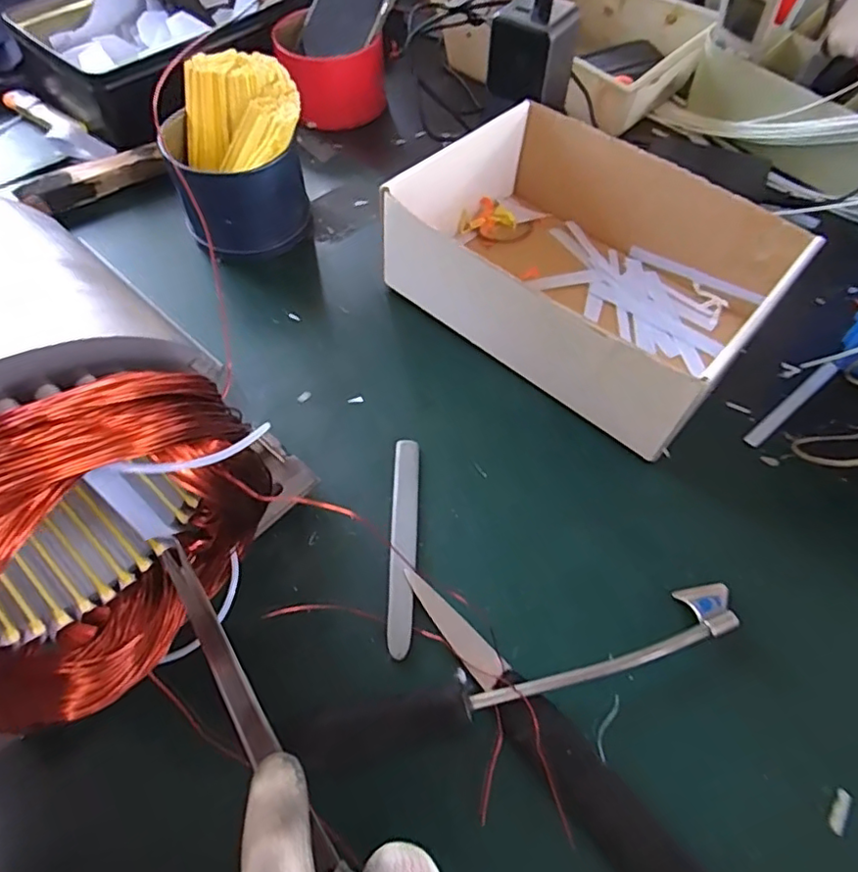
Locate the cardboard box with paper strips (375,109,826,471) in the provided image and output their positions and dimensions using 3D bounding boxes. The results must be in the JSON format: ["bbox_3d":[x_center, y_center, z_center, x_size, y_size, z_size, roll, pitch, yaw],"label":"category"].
[{"bbox_3d":[0.113,-0.128,0.410,0.240,0.075,0.196,38,63,20],"label":"cardboard box with paper strips"}]

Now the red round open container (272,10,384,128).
[{"bbox_3d":[-0.100,-0.356,0.560,0.091,0.068,0.091,0,59,-1],"label":"red round open container"}]

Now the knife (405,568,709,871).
[{"bbox_3d":[0.080,0.166,0.263,0.030,0.020,0.265,-36,66,-20],"label":"knife"}]

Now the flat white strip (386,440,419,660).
[{"bbox_3d":[-0.015,0.060,0.336,0.014,0.004,0.129,6,57,-7],"label":"flat white strip"}]

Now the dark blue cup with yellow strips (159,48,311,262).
[{"bbox_3d":[-0.146,-0.210,0.443,0.098,0.096,0.104,0,59,-1],"label":"dark blue cup with yellow strips"}]

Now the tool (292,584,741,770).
[{"bbox_3d":[0.052,0.119,0.292,0.234,0.017,0.026,-15,60,-10],"label":"tool"}]

